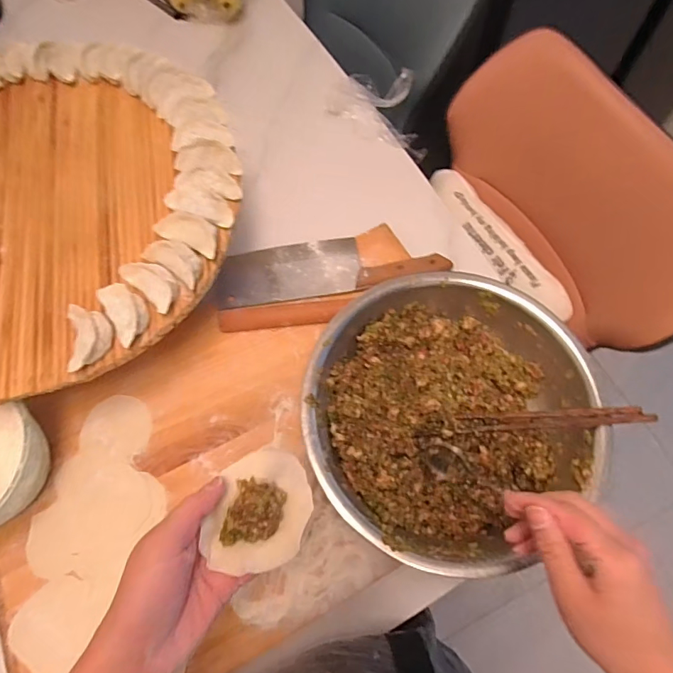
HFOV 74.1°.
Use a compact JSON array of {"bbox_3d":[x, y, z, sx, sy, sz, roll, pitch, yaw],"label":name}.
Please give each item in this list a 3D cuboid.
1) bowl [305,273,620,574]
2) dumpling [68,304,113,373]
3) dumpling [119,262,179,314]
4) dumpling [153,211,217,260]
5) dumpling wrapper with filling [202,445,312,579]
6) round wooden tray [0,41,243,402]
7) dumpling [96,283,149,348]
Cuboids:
[{"bbox_3d":[0.112,0.077,0.479,0.281,0.092,0.280,0,67,1],"label":"bowl"},{"bbox_3d":[-0.229,0.001,0.413,0.034,0.024,0.058,-10,67,-3],"label":"dumpling"},{"bbox_3d":[-0.179,-0.054,0.434,0.065,0.029,0.034,39,73,16],"label":"dumpling"},{"bbox_3d":[-0.151,-0.108,0.461,0.068,0.021,0.034,23,69,11],"label":"dumpling"},{"bbox_3d":[-0.052,0.121,0.314,0.064,0.019,0.079,9,67,5],"label":"dumpling wrapper with filling"},{"bbox_3d":[-0.327,-0.152,0.489,0.454,0.043,0.437,0,67,1],"label":"round wooden tray"},{"bbox_3d":[-0.201,-0.025,0.424,0.034,0.023,0.066,-31,69,-12],"label":"dumpling"}]

